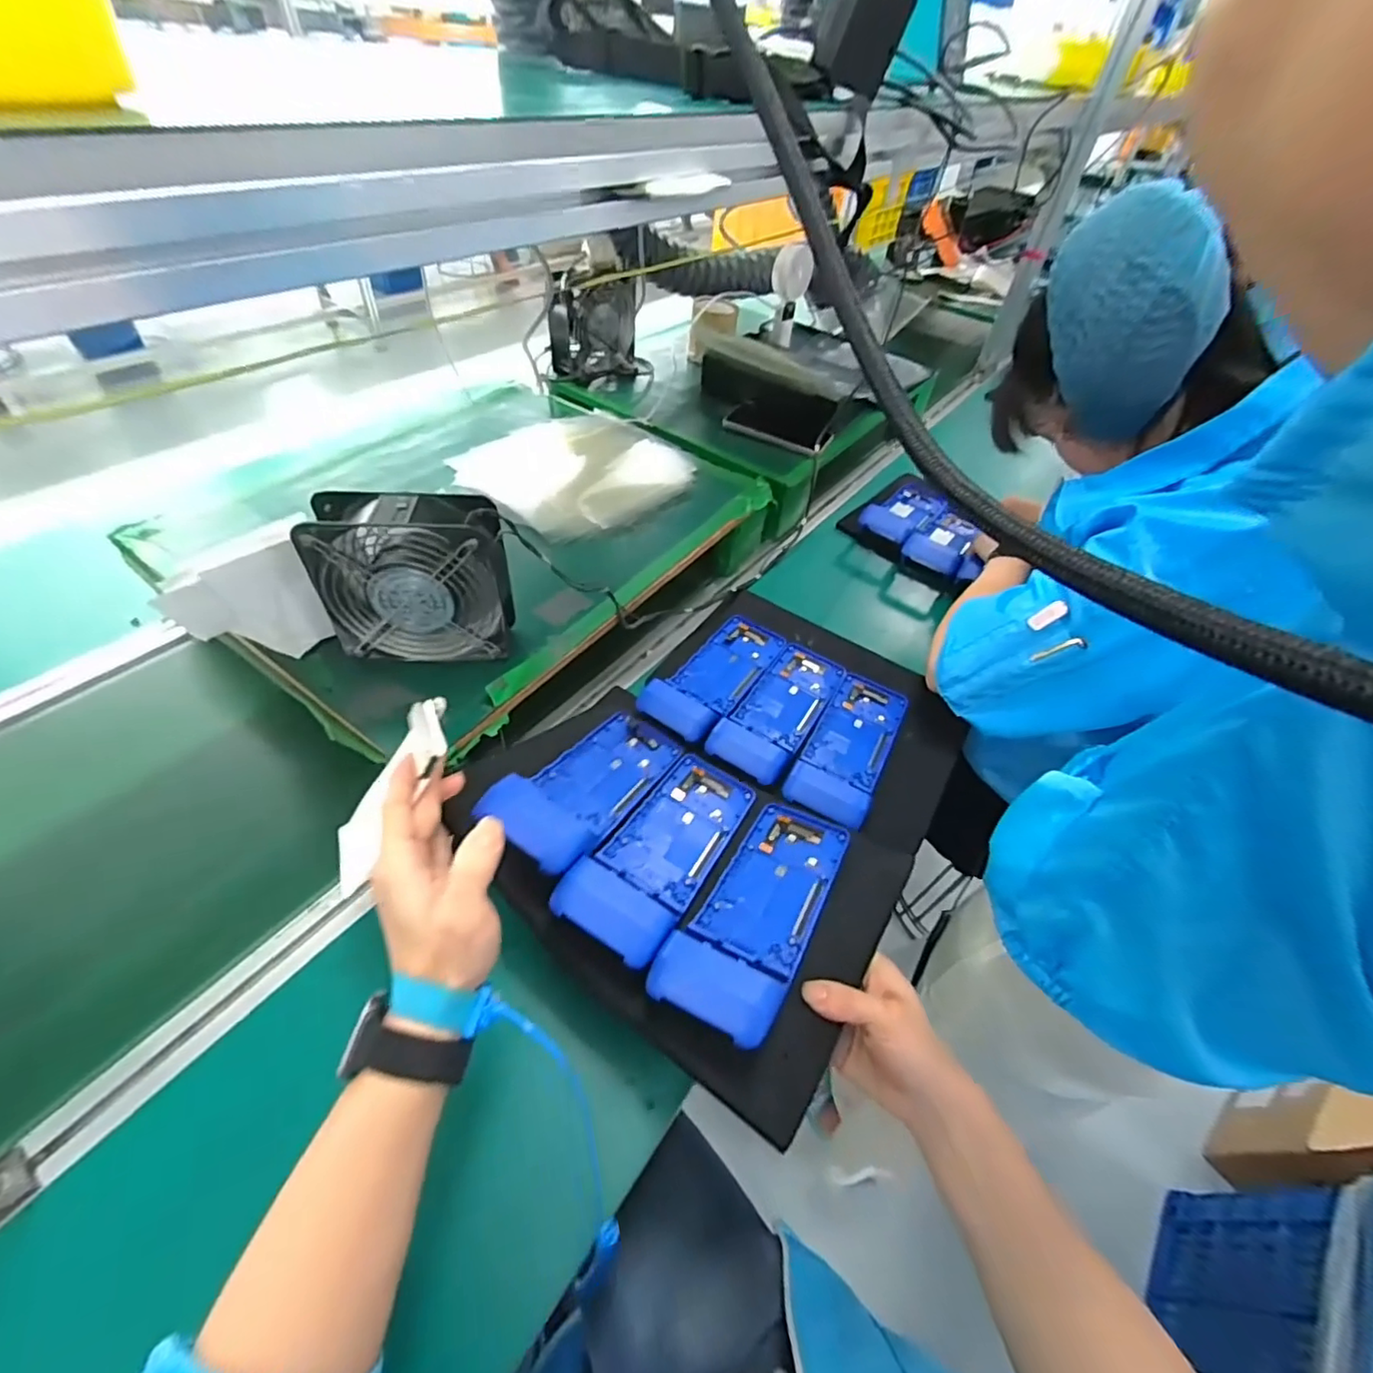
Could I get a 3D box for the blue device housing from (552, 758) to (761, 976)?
[{"bbox_3d":[-0.015,0.129,0.482,0.084,0.035,0.226,25,25,15],"label":"blue device housing"}]

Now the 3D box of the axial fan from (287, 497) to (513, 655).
[{"bbox_3d":[-0.238,-0.094,0.520,0.144,0.143,0.060,1,49,-5],"label":"axial fan"}]

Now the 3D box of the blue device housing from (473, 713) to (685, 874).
[{"bbox_3d":[-0.083,0.081,0.508,0.091,0.046,0.226,23,19,13],"label":"blue device housing"}]

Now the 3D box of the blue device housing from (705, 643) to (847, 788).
[{"bbox_3d":[0.110,0.019,0.660,0.091,0.056,0.233,27,52,16],"label":"blue device housing"}]

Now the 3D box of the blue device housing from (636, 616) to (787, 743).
[{"bbox_3d":[0.042,-0.018,0.707,0.085,0.035,0.263,27,37,17],"label":"blue device housing"}]

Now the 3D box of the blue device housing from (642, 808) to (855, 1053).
[{"bbox_3d":[0.061,0.166,0.450,0.083,0.037,0.226,28,28,17],"label":"blue device housing"}]

